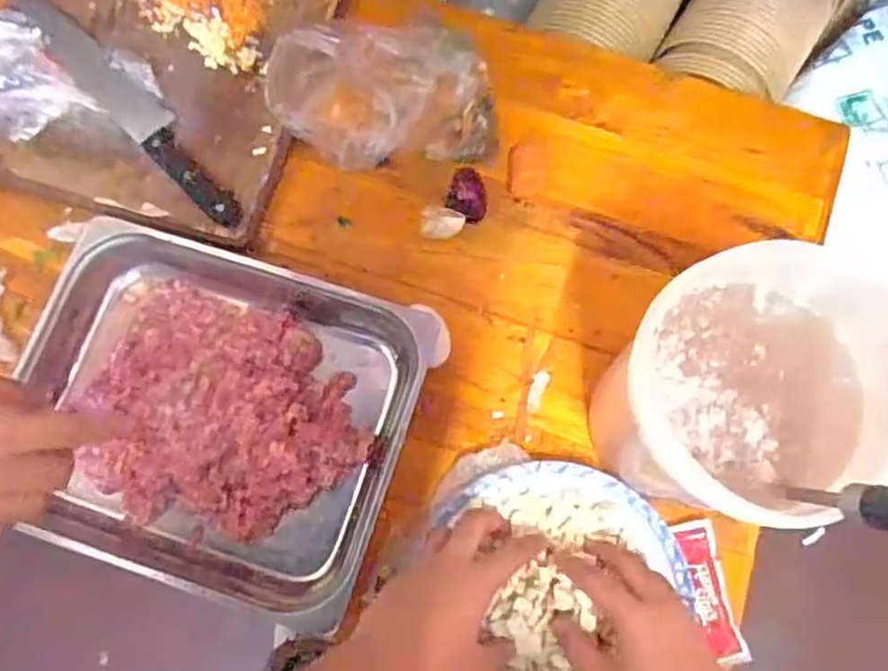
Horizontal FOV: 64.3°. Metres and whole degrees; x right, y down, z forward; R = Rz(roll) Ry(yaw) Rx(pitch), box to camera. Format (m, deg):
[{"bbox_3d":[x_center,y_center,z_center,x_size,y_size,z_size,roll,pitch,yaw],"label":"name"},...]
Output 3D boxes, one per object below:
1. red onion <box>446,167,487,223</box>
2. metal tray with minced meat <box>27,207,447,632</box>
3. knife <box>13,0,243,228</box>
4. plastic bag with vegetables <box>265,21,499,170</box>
[{"bbox_3d":[0.022,-0.130,0.646,0.036,0.026,0.052,8,75,1],"label":"red onion"},{"bbox_3d":[-0.188,0.064,0.578,0.317,0.049,0.268,16,75,3],"label":"metal tray with minced meat"},{"bbox_3d":[-0.297,-0.219,0.659,0.310,0.013,0.045,43,78,9],"label":"knife"},{"bbox_3d":[-0.052,-0.233,0.627,0.197,0.091,0.125,-1,75,-1],"label":"plastic bag with vegetables"}]

